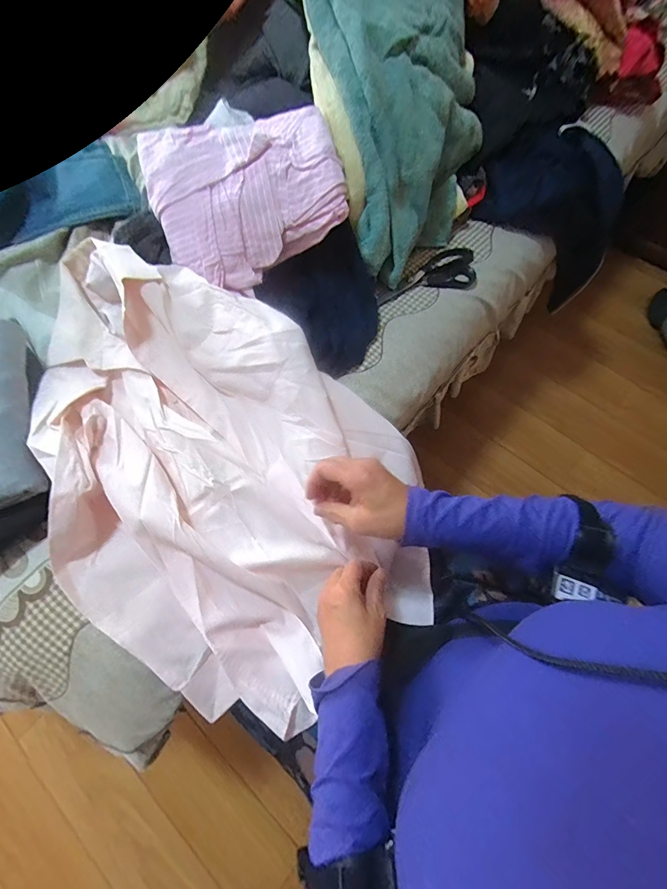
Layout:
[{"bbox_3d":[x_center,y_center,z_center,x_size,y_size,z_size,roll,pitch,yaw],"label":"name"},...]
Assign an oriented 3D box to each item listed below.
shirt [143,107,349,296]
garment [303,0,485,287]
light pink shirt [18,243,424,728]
[{"bbox_3d":[-0.136,-0.376,0.579,0.253,0.128,0.229,-22,68,-7],"label":"shirt"},{"bbox_3d":[0.124,-0.566,0.649,0.299,0.256,0.513,-15,68,-5],"label":"garment"},{"bbox_3d":[-0.181,0.012,0.517,0.661,0.135,0.412,40,73,14],"label":"light pink shirt"}]

